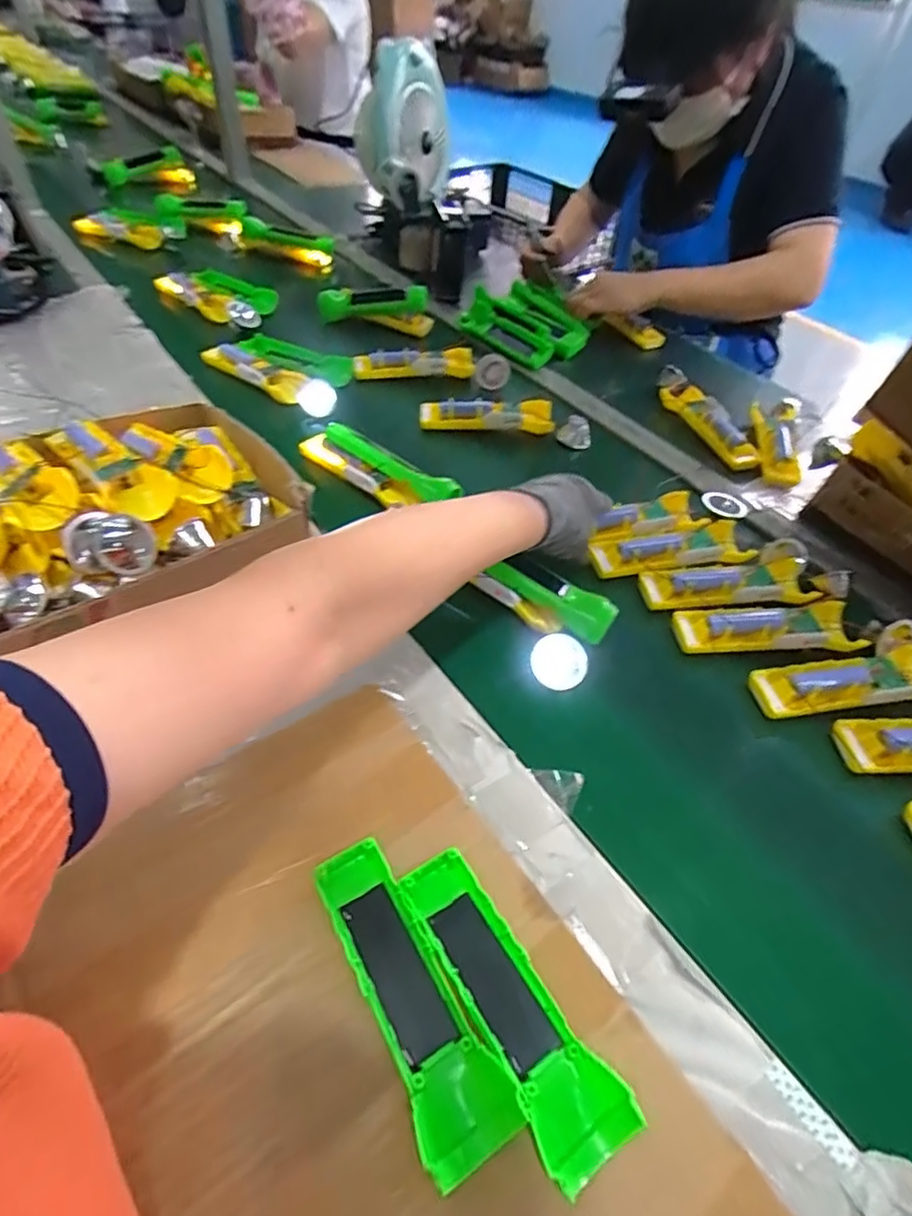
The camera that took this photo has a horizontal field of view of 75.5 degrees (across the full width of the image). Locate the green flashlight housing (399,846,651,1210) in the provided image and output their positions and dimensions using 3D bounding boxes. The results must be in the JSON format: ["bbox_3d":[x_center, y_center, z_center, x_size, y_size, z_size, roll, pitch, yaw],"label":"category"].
[{"bbox_3d":[0.025,0.215,0.324,0.048,0.029,0.161,-26,57,-25],"label":"green flashlight housing"}]

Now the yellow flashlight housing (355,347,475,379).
[{"bbox_3d":[-0.055,-0.331,0.799,0.162,0.029,0.043,-9,50,-12],"label":"yellow flashlight housing"}]

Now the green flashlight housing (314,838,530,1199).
[{"bbox_3d":[-0.028,0.210,0.326,0.047,0.025,0.162,-23,55,-23],"label":"green flashlight housing"}]

